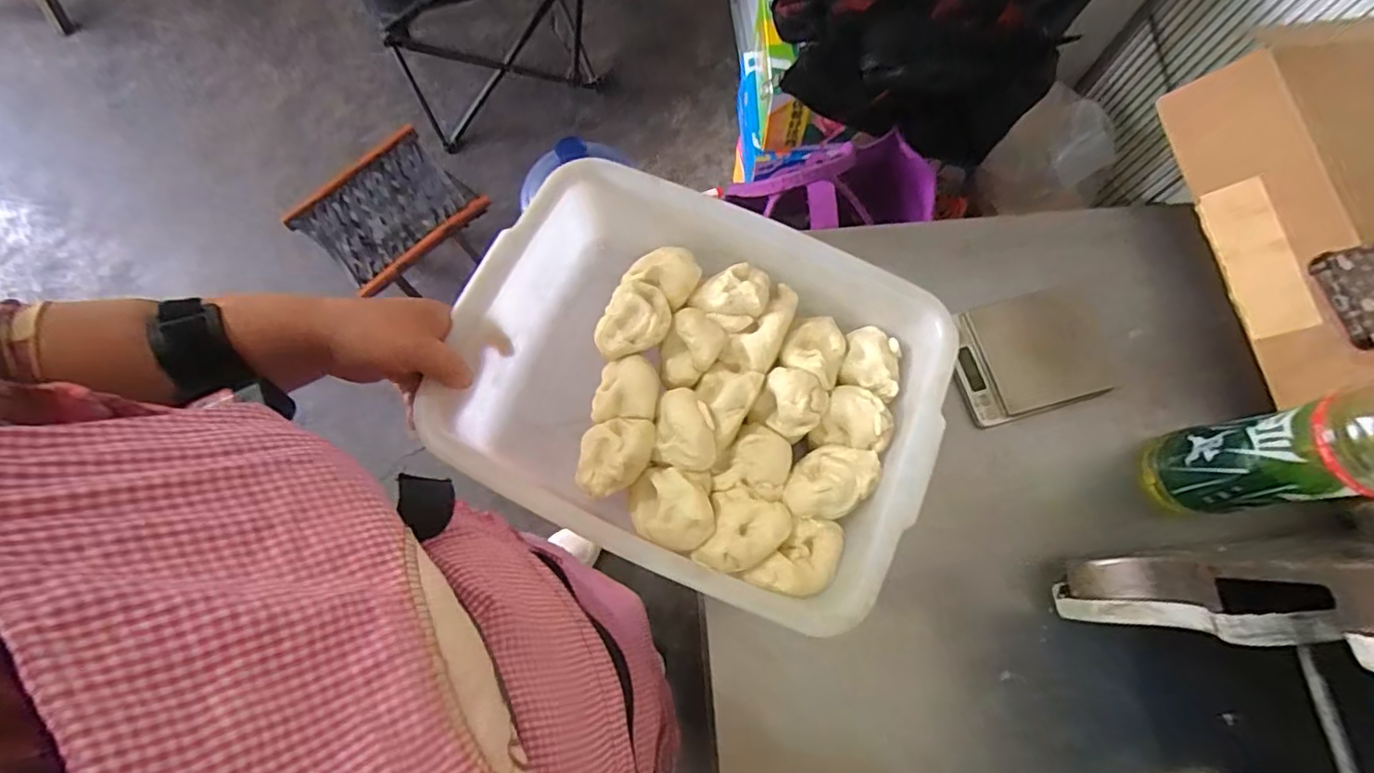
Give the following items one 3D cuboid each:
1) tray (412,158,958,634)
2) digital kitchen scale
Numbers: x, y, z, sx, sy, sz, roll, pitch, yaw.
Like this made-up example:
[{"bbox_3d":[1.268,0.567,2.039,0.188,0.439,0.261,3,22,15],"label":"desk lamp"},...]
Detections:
[{"bbox_3d":[0.005,0.002,0.481,0.348,0.107,0.270,23,75,6],"label":"tray"},{"bbox_3d":[0.308,-0.030,0.537,0.142,0.016,0.103,-15,75,-5],"label":"digital kitchen scale"}]

